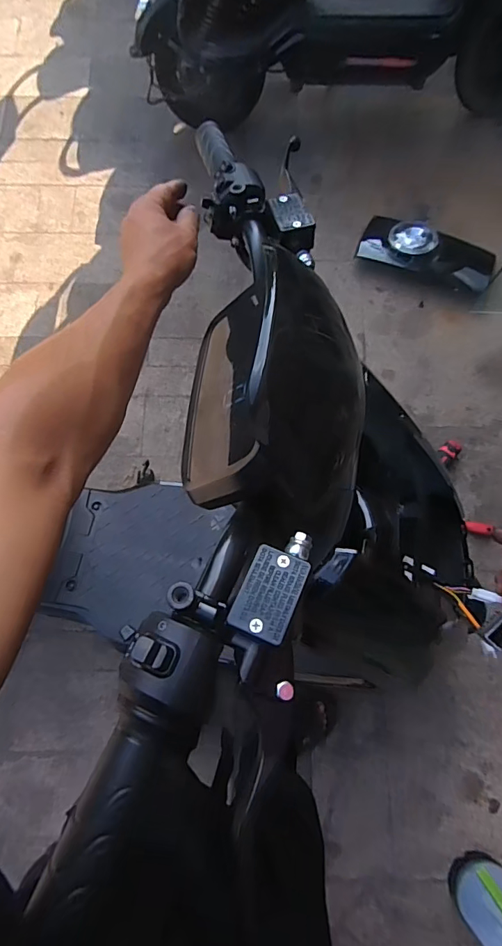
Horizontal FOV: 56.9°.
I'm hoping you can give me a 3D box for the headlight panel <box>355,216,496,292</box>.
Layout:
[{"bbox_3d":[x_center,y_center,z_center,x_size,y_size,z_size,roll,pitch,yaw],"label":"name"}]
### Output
[{"bbox_3d":[0.569,-0.730,1.498,0.425,0.096,0.158,19,78,5],"label":"headlight panel"}]

